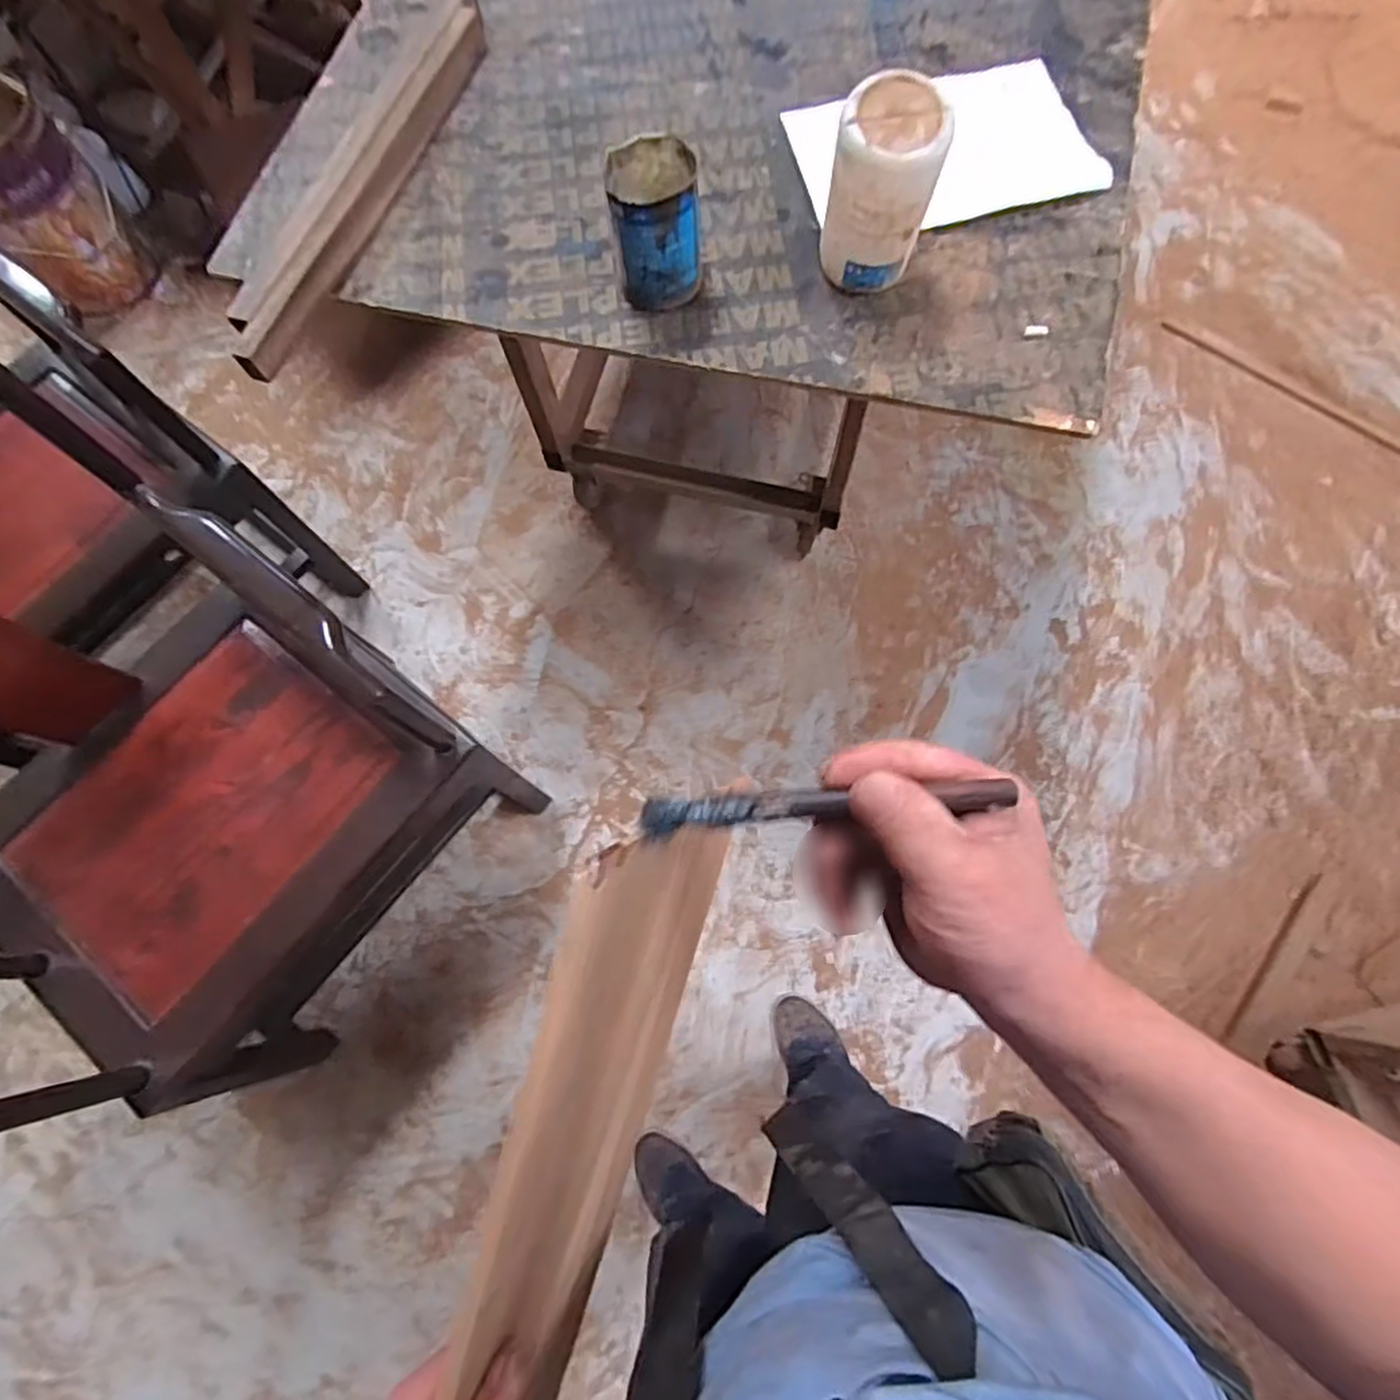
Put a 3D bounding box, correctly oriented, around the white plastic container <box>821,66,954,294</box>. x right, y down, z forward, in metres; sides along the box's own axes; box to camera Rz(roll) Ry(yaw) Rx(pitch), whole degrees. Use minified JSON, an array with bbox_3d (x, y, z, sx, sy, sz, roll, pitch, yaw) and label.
[{"bbox_3d":[0.162,-0.456,0.642,0.089,0.144,0.082,0,75,2],"label":"white plastic container"}]

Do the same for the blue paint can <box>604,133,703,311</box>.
[{"bbox_3d":[-0.041,-0.448,0.674,0.081,0.103,0.091,-4,72,1],"label":"blue paint can"}]

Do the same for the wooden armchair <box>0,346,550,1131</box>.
[{"bbox_3d":[-0.703,0.103,0.877,0.554,0.905,0.617,39,80,11],"label":"wooden armchair"}]

